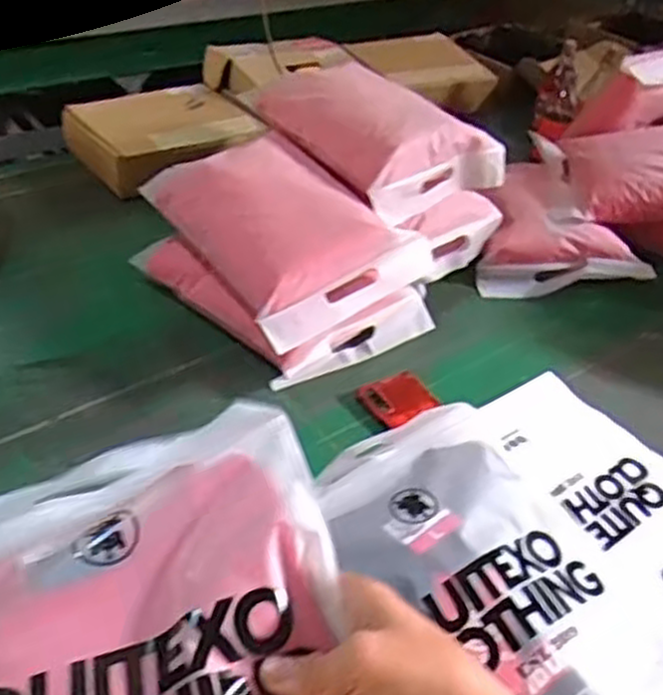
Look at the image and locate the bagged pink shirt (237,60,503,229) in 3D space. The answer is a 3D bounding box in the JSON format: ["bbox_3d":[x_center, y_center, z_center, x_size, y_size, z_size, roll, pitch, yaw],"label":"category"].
[{"bbox_3d":[0.068,-0.304,1.100,0.241,0.113,0.271,-23,48,-33],"label":"bagged pink shirt"}]

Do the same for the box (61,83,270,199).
[{"bbox_3d":[-0.271,-0.343,1.317,0.277,0.074,0.242,-19,46,-30],"label":"box"}]

